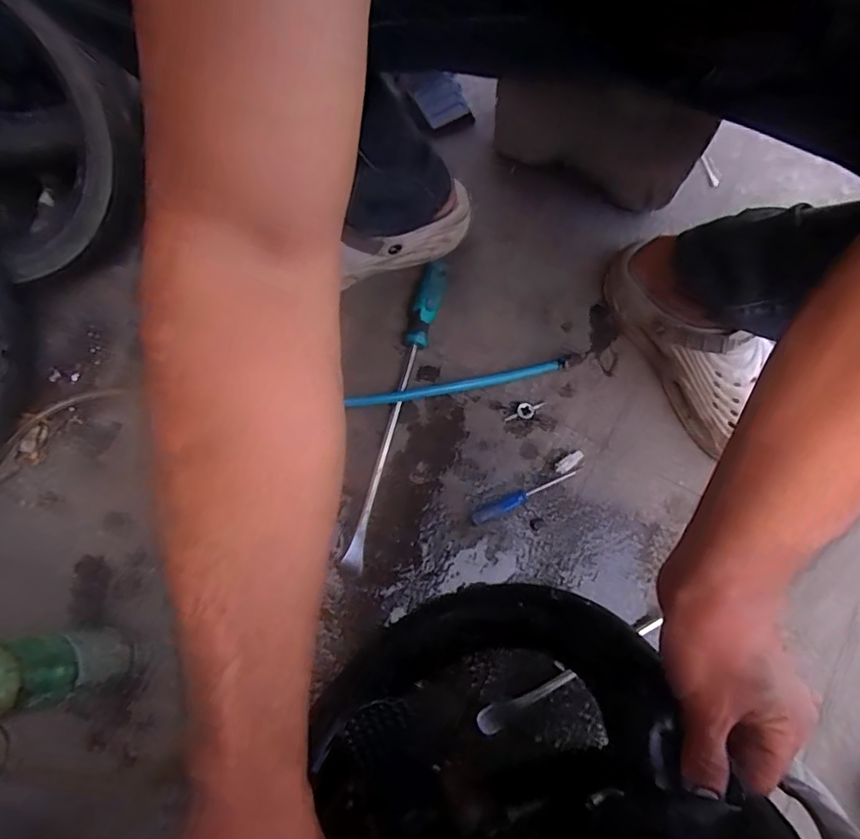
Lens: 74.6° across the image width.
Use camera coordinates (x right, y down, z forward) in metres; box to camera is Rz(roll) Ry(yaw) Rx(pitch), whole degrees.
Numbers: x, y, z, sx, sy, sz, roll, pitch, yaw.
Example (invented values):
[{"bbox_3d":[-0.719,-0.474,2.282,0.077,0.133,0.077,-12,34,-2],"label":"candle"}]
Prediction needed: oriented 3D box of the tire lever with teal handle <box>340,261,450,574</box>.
[{"bbox_3d":[-0.035,-0.018,0.636,0.037,0.040,0.374,13,74,4],"label":"tire lever with teal handle"}]

